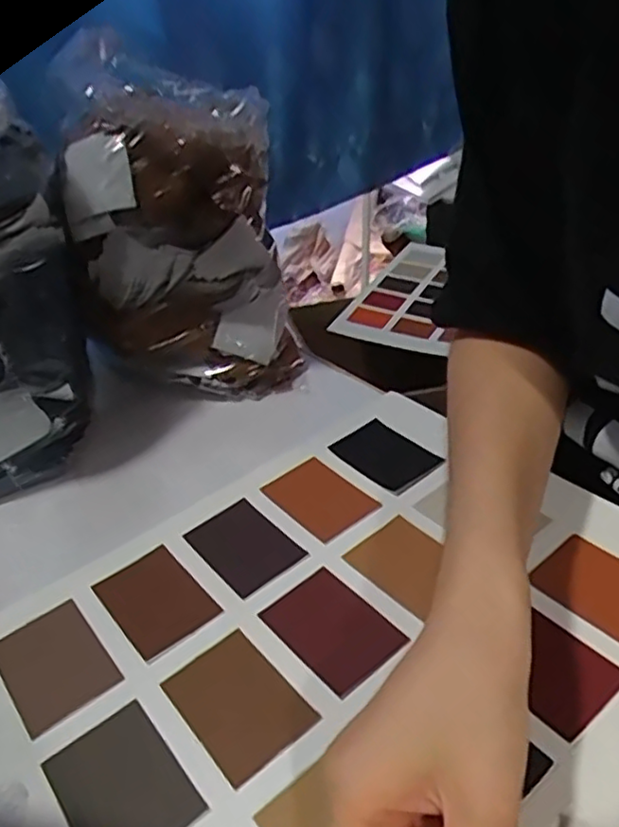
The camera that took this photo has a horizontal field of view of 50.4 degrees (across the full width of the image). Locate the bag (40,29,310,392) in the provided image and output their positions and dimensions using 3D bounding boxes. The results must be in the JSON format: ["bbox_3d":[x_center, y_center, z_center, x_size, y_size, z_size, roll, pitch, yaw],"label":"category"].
[{"bbox_3d":[-0.097,-0.132,0.515,0.153,0.236,0.114,-7,34,0],"label":"bag"}]

